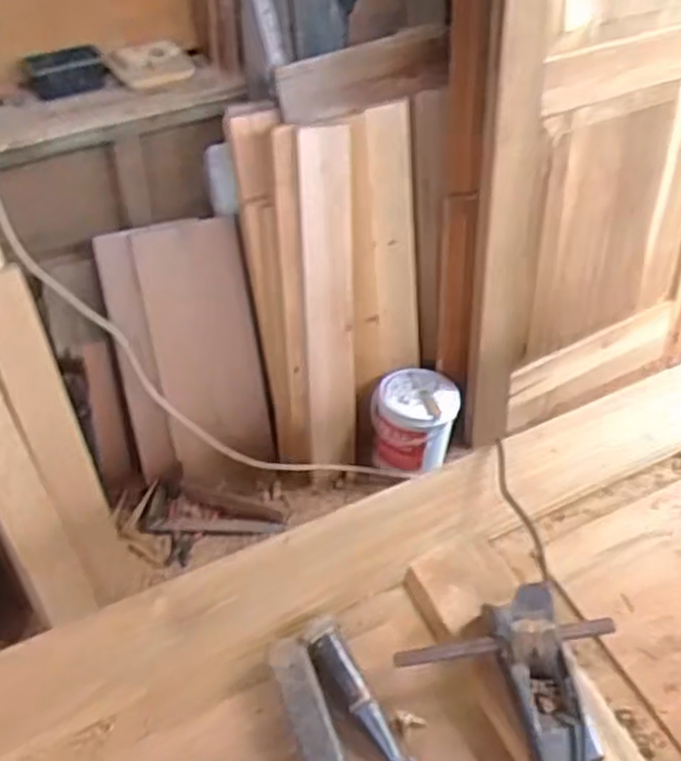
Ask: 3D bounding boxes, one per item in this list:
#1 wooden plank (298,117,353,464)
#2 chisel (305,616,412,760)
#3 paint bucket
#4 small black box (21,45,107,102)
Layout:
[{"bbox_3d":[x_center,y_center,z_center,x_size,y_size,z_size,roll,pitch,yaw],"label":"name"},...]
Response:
[{"bbox_3d":[-0.021,-0.148,1.684,0.116,0.744,0.017,-13,27,-24],"label":"wooden plank"},{"bbox_3d":[0.038,0.343,0.784,0.034,0.039,0.240,-25,53,-23],"label":"chisel"},{"bbox_3d":[0.172,0.080,1.847,0.187,0.196,0.188,2,46,-2],"label":"paint bucket"},{"bbox_3d":[-0.557,-0.628,1.600,0.168,0.067,0.074,-24,52,-25],"label":"small black box"}]

